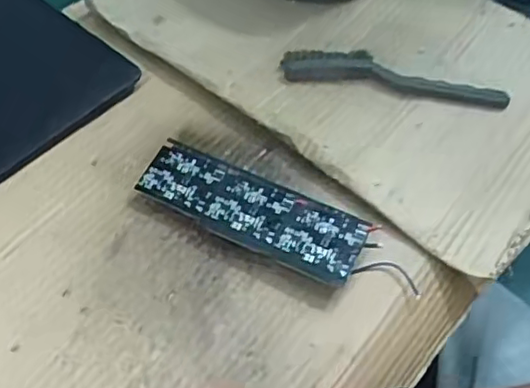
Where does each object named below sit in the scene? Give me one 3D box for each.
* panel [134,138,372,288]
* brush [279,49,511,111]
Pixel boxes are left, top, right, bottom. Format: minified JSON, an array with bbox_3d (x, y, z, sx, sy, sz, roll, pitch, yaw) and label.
[{"bbox_3d":[-0.010,0.010,0.438,0.152,0.008,0.050,21,69,14],"label":"panel"},{"bbox_3d":[0.101,-0.093,0.513,0.174,0.020,0.035,7,56,2],"label":"brush"}]

